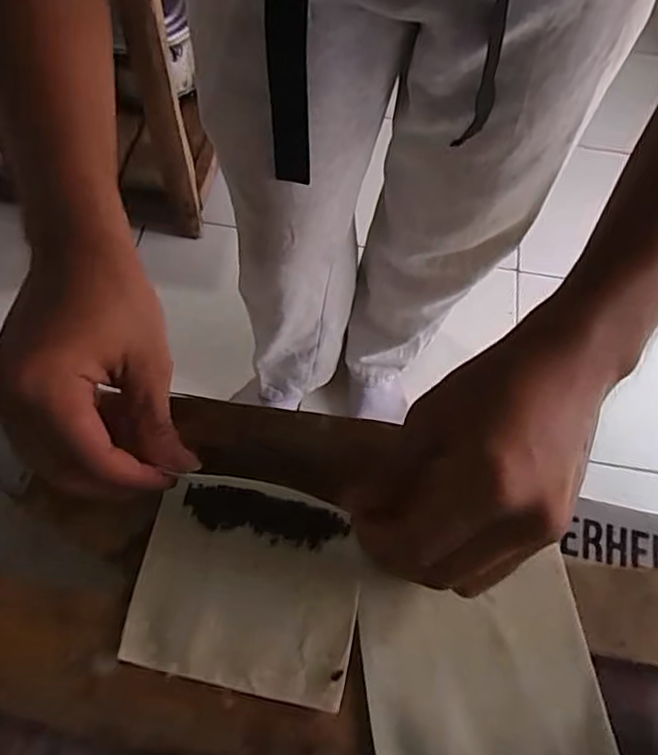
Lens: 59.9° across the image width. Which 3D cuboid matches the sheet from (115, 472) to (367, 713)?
[{"bbox_3d":[-0.038,0.094,0.267,0.101,0.015,0.088,12,64,2],"label":"sheet"}]

